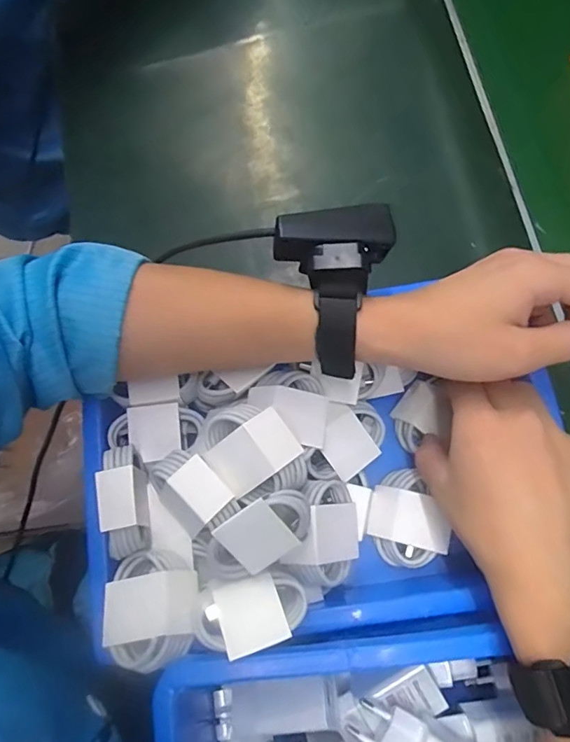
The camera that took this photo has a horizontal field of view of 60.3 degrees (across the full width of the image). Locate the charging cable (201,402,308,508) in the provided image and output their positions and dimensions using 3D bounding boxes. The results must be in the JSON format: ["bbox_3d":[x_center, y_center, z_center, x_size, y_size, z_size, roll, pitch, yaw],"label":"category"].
[{"bbox_3d":[-0.020,0.049,0.300,0.051,0.018,0.064,-36,76,-9],"label":"charging cable"}]

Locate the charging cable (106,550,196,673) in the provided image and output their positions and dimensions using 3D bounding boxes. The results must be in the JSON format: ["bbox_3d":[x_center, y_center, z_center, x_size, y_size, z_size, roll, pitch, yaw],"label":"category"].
[{"bbox_3d":[-0.079,0.139,0.291,0.054,0.014,0.061,-17,53,-1],"label":"charging cable"}]

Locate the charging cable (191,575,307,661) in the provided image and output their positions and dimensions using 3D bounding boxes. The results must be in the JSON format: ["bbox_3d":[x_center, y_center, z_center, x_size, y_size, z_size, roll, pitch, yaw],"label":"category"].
[{"bbox_3d":[-0.019,0.138,0.277,0.061,0.015,0.037,-15,55,-3],"label":"charging cable"}]

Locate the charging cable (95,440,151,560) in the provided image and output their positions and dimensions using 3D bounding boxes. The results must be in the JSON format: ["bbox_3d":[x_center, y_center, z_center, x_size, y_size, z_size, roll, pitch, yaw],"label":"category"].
[{"bbox_3d":[-0.100,0.081,0.308,0.024,0.034,0.066,-9,73,-2],"label":"charging cable"}]

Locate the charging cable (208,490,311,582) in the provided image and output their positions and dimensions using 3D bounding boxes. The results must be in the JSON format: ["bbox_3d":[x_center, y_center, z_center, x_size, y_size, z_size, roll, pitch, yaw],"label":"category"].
[{"bbox_3d":[-0.017,0.092,0.288,0.060,0.023,0.041,-27,107,4],"label":"charging cable"}]

